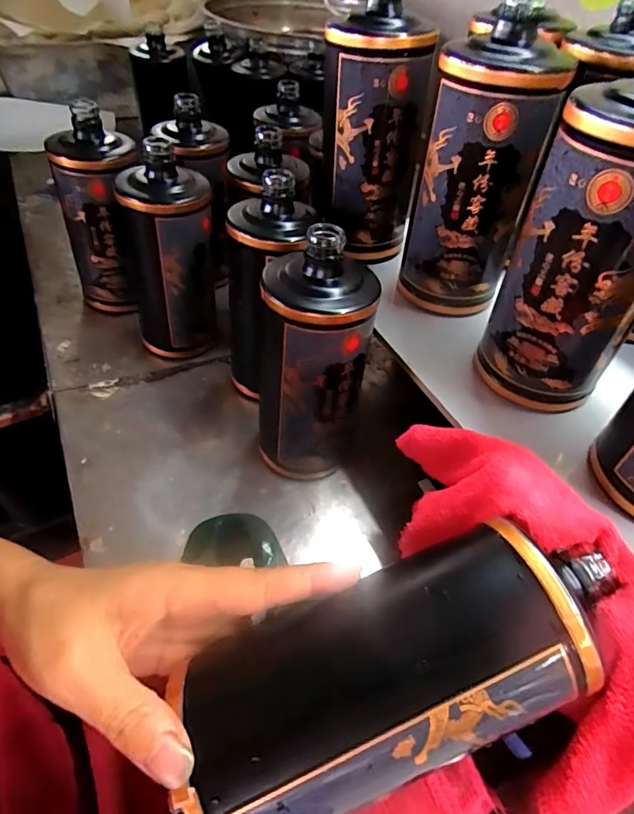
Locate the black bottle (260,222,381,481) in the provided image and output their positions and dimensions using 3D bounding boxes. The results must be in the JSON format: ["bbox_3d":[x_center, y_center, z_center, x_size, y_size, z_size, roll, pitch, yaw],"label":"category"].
[{"bbox_3d":[-0.003,-0.029,0.359,0.077,0.198,0.076,7,47,0],"label":"black bottle"}]

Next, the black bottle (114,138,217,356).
[{"bbox_3d":[-0.145,-0.148,0.465,0.086,0.186,0.096,-12,49,-14],"label":"black bottle"}]

